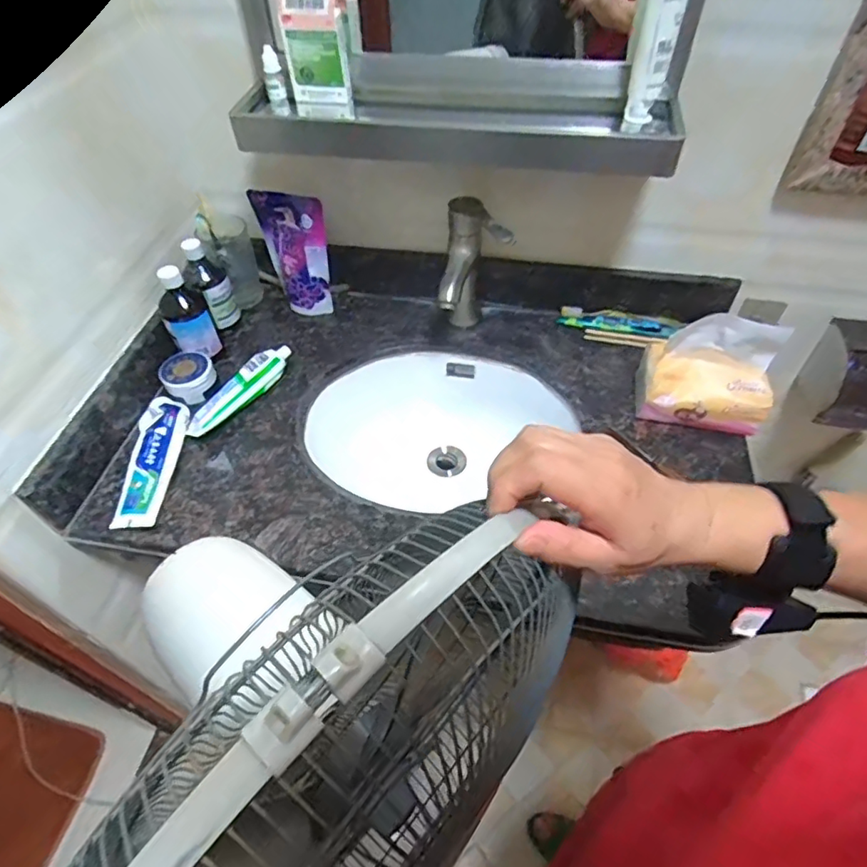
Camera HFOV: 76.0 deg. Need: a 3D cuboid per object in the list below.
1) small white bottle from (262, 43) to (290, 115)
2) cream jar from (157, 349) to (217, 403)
[{"bbox_3d":[-0.192,-0.425,0.671,0.022,0.072,0.018,-10,52,-8],"label":"small white bottle"},{"bbox_3d":[-0.339,-0.081,0.768,0.064,0.036,0.068,0,51,0],"label":"cream jar"}]

